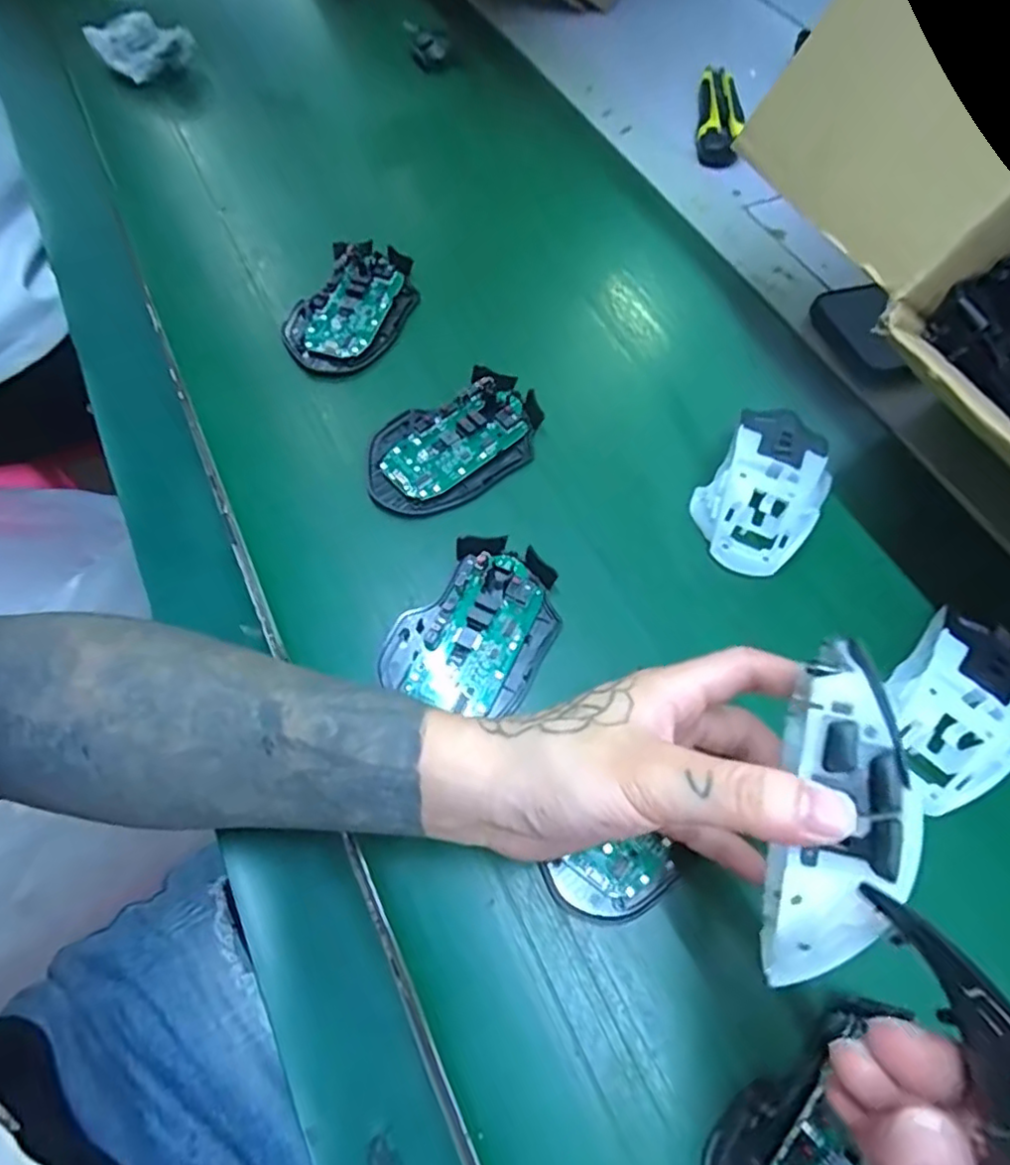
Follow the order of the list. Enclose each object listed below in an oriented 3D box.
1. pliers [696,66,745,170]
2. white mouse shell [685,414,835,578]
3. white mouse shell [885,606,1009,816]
[{"bbox_3d":[0.193,-0.422,0.568,0.039,0.020,0.147,10,64,4],"label":"pliers"},{"bbox_3d":[0.150,-0.053,0.364,0.064,0.033,0.090,33,68,15],"label":"white mouse shell"},{"bbox_3d":[0.223,0.063,0.309,0.070,0.036,0.098,37,69,17],"label":"white mouse shell"}]

